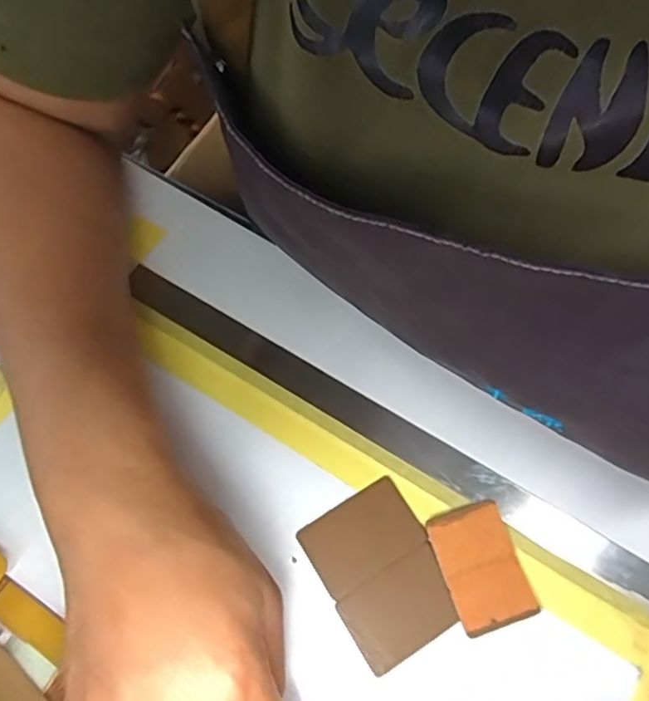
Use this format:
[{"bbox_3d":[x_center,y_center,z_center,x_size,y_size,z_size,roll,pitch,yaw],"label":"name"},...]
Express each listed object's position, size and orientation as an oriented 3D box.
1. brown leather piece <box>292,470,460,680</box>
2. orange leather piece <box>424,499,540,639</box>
[{"bbox_3d":[0.026,0.099,0.280,0.051,0.004,0.070,-30,69,-11],"label":"brown leather piece"},{"bbox_3d":[0.070,0.097,0.278,0.035,0.006,0.052,-18,67,-6],"label":"orange leather piece"}]

